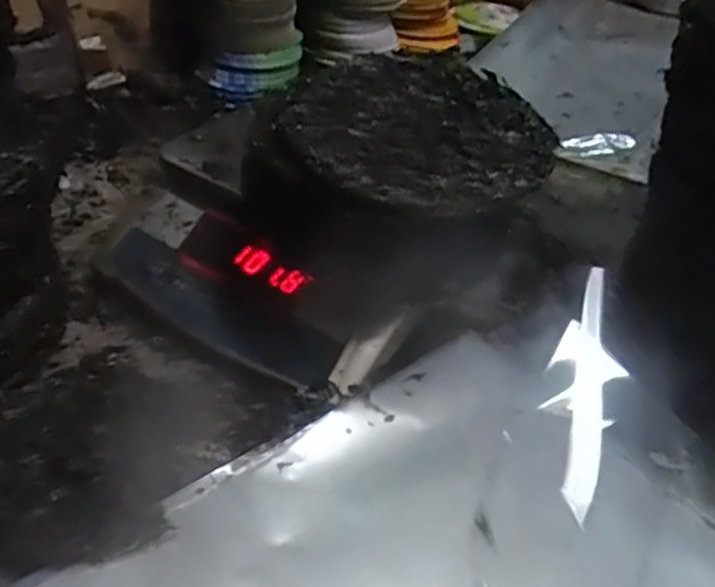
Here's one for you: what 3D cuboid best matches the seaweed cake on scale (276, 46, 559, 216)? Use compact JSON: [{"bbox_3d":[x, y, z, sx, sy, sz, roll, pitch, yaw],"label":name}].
[{"bbox_3d":[0.043,-0.129,0.548,0.196,0.033,0.190,4,40,-3],"label":"seaweed cake on scale"}]

